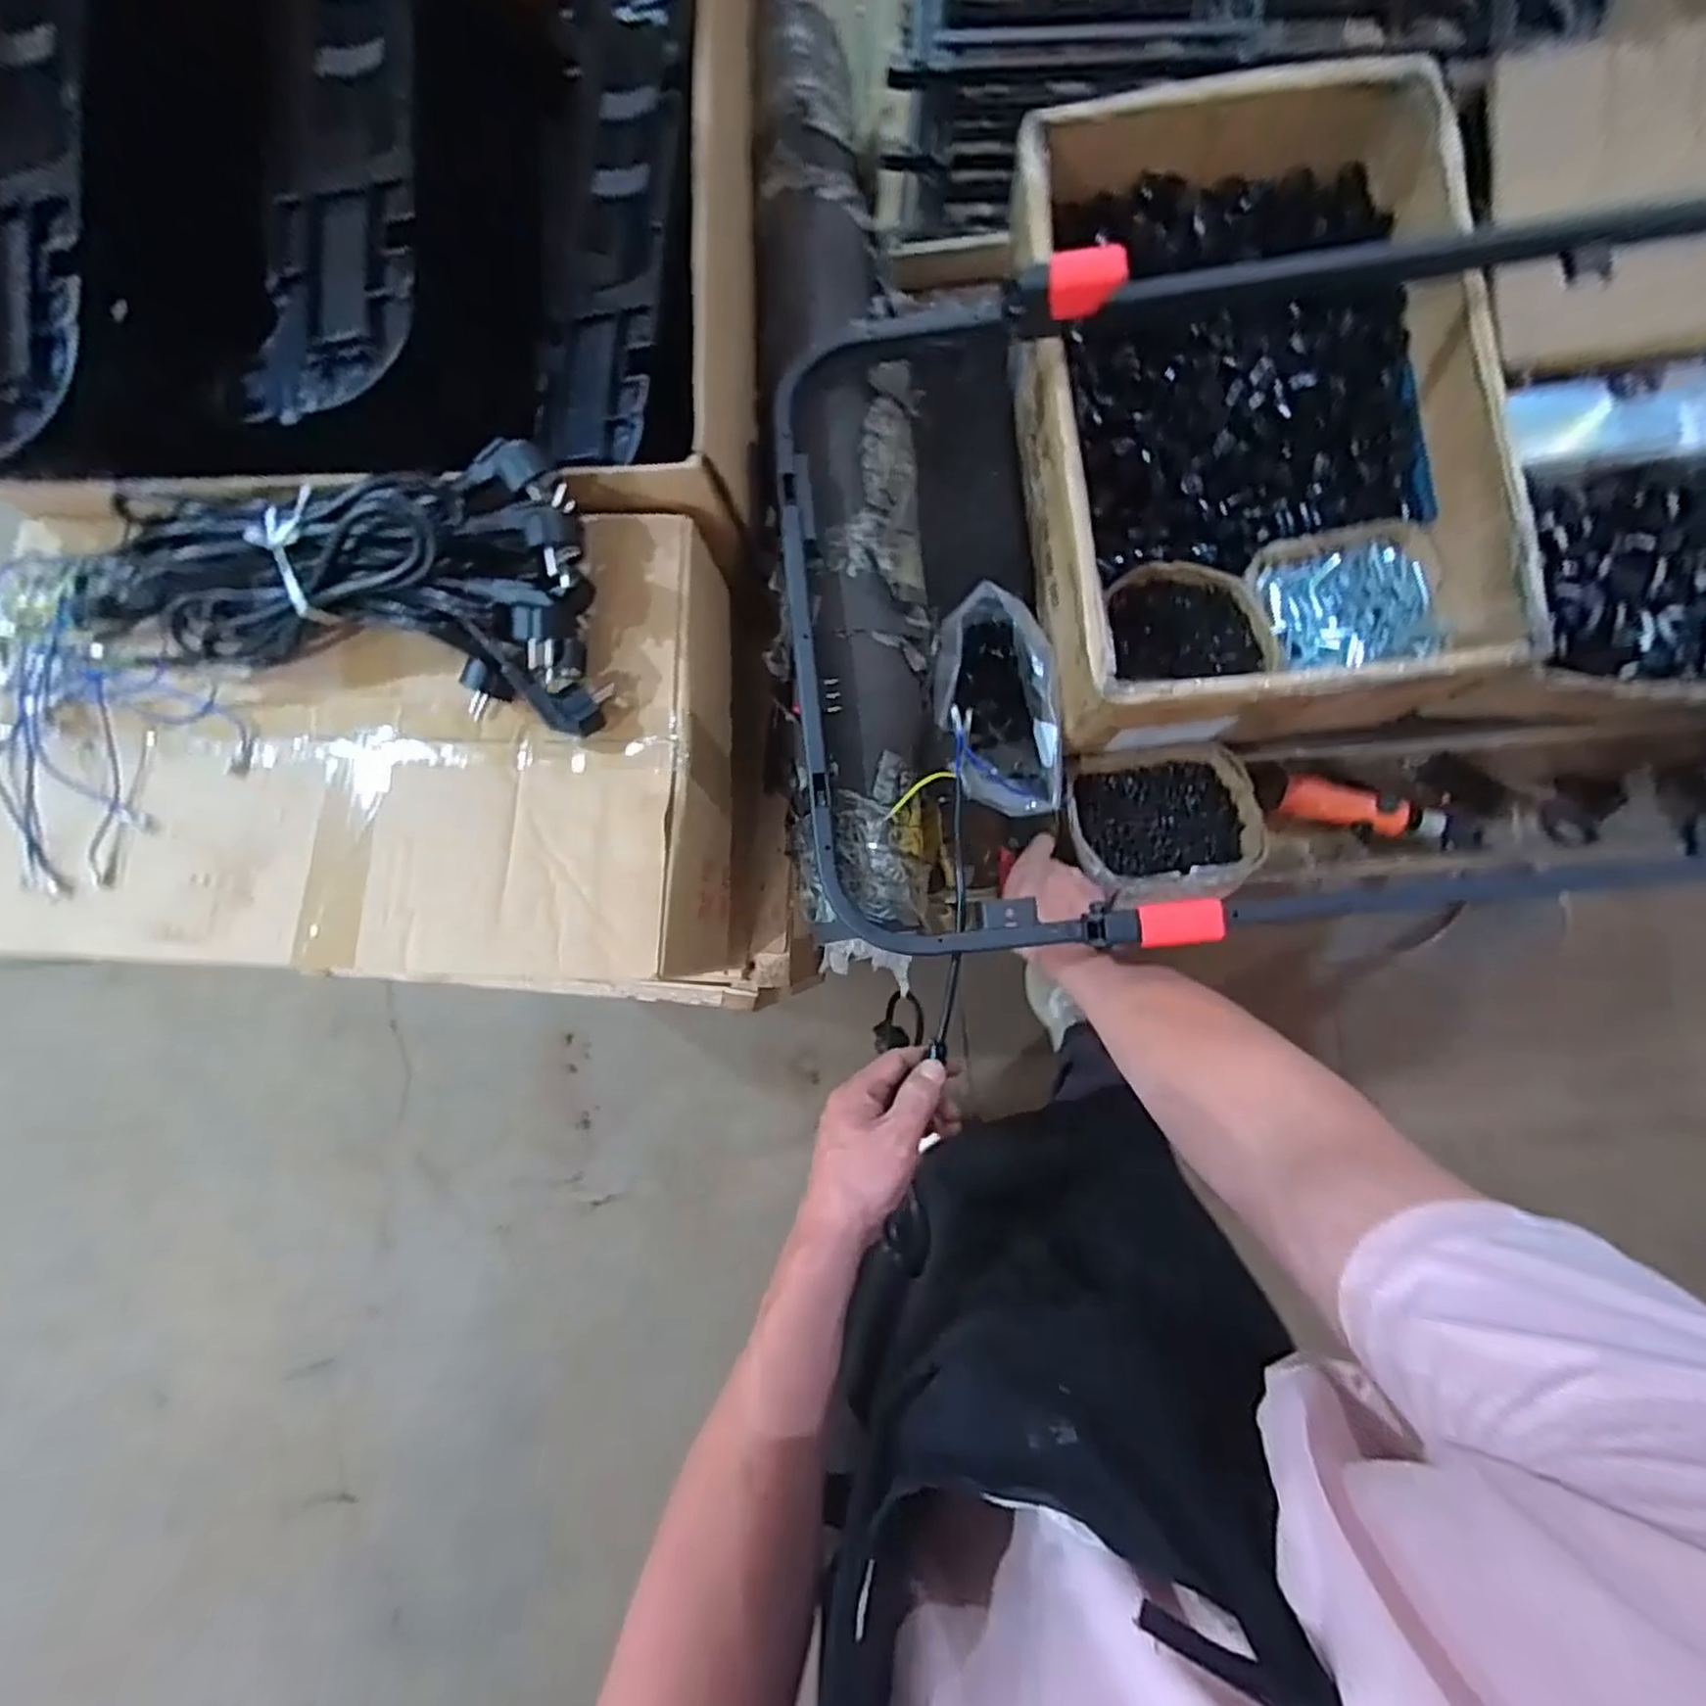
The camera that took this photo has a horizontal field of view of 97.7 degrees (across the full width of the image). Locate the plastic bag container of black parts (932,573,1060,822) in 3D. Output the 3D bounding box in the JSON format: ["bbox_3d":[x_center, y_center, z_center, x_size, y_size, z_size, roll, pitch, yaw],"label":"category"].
[{"bbox_3d":[0.136,-0.143,0.718,0.115,0.120,0.214,-4,84,4],"label":"plastic bag container of black parts"}]

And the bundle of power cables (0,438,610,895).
[{"bbox_3d":[-0.421,-0.140,0.524,0.488,0.088,0.246,-11,84,3],"label":"bundle of power cables"}]

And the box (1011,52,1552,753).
[{"bbox_3d":[0.349,-0.389,0.673,0.368,0.149,0.555,-3,84,4],"label":"box"}]

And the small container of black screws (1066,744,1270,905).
[{"bbox_3d":[0.297,-0.023,0.720,0.170,0.067,0.160,-4,60,2],"label":"small container of black screws"}]

